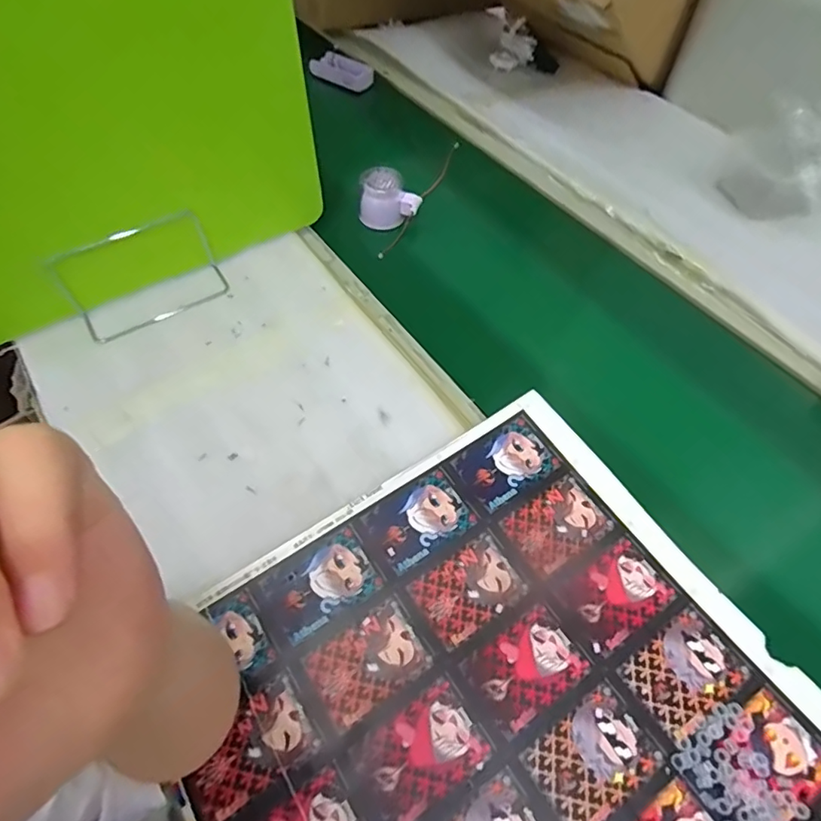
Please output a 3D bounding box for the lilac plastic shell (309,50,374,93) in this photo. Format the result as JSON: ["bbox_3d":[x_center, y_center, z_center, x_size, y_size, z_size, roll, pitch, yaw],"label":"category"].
[{"bbox_3d":[-0.125,-0.599,0.947,0.113,0.020,0.057,31,81,14],"label":"lilac plastic shell"}]

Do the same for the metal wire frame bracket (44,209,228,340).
[{"bbox_3d":[-0.287,-0.145,0.560,0.158,0.077,0.071,-24,59,-17],"label":"metal wire frame bracket"}]

